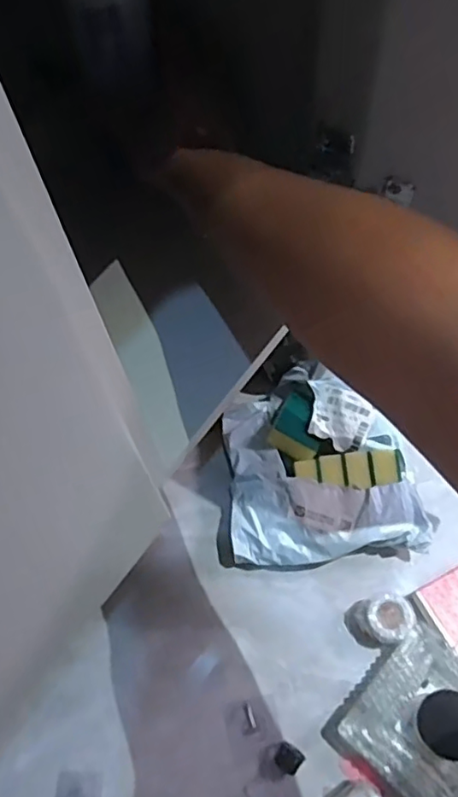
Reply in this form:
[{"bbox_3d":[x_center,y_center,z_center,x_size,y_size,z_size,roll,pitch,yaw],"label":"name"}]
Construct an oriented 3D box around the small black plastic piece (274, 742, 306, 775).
[{"bbox_3d":[0.064,0.384,0.630,0.028,0.021,0.025,32,70,18],"label":"small black plastic piece"}]

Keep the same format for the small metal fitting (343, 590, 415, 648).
[{"bbox_3d":[0.173,0.255,0.674,0.070,0.050,0.054,-14,63,-3],"label":"small metal fitting"}]

